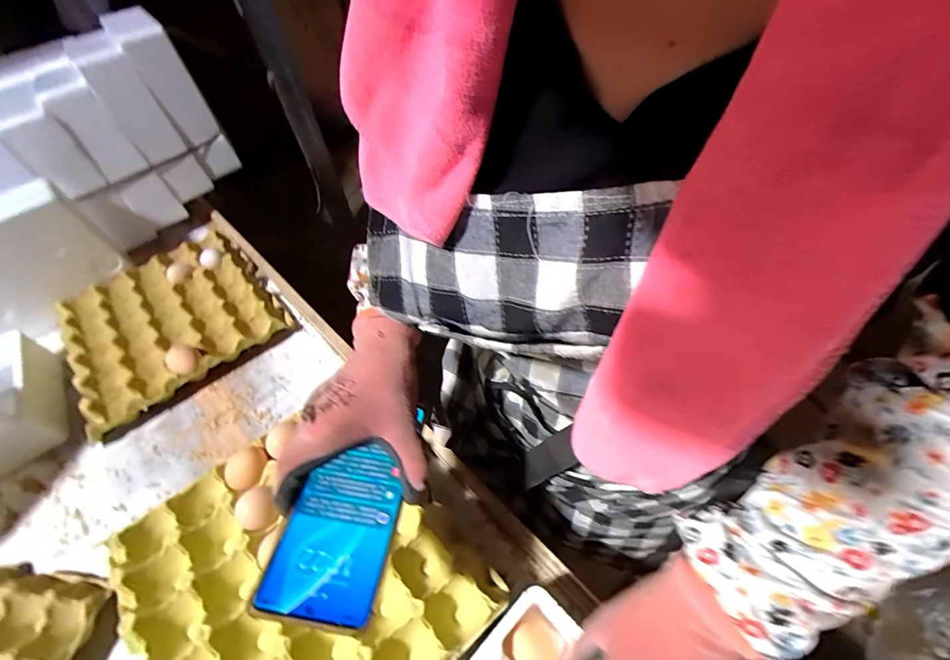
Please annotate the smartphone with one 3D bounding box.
[{"bbox_3d":[-0.089,0.121,0.289,0.071,0.004,0.142,10,46,1],"label":"smartphone"}]

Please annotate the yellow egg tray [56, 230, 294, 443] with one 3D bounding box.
[{"bbox_3d":[-0.491,-0.030,0.655,0.270,0.049,0.326,-35,57,-20],"label":"yellow egg tray"}]

